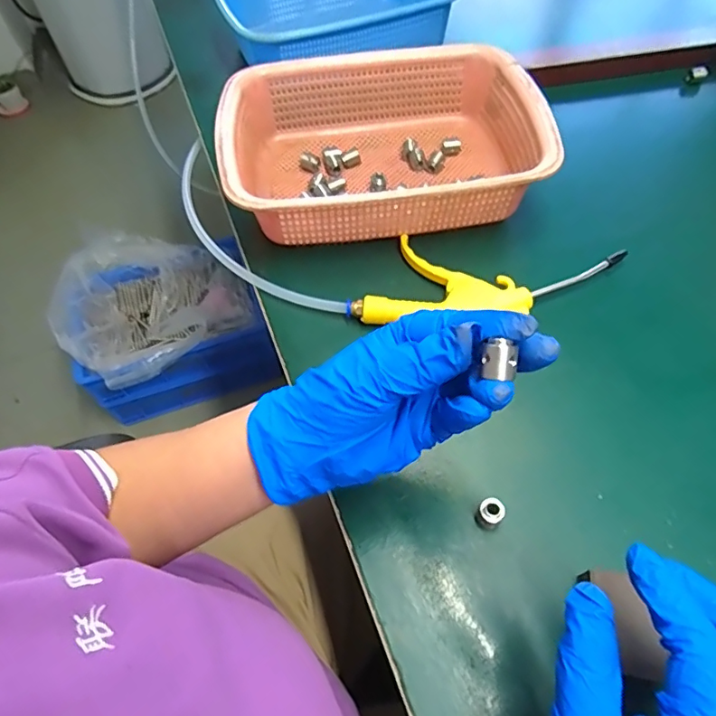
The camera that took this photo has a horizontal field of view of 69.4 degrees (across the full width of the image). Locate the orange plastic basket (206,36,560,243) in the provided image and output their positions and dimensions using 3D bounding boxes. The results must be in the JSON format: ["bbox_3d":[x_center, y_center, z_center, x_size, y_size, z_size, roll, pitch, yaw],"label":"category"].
[{"bbox_3d":[0.022,-0.198,0.498,0.283,0.086,0.207,-9,56,-2],"label":"orange plastic basket"}]

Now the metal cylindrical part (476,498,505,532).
[{"bbox_3d":[0.085,0.102,0.335,0.015,0.020,0.018,29,63,21],"label":"metal cylindrical part"}]

